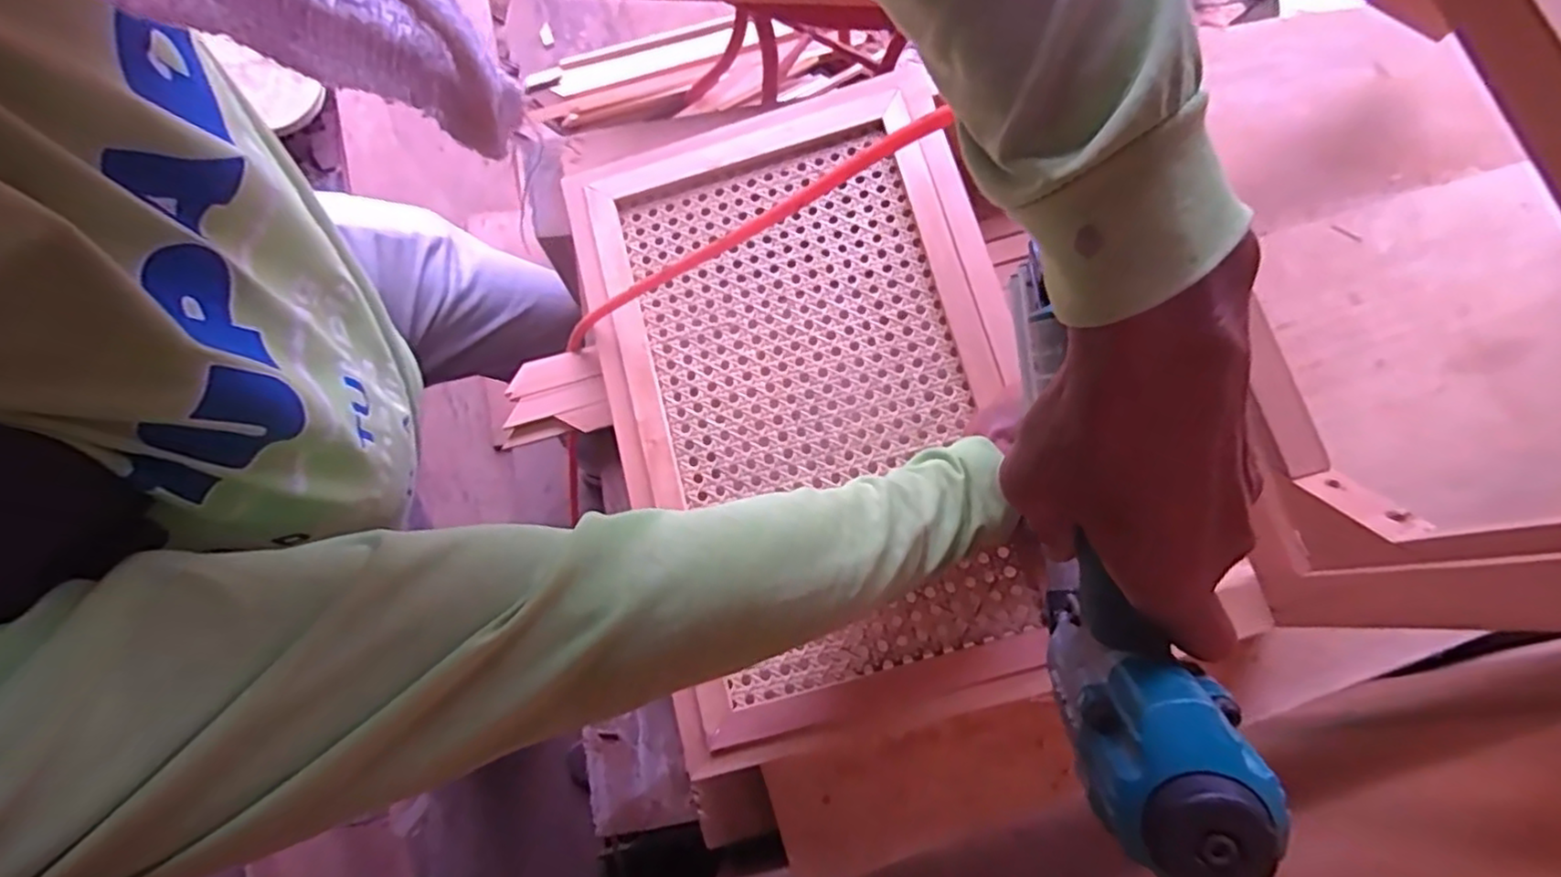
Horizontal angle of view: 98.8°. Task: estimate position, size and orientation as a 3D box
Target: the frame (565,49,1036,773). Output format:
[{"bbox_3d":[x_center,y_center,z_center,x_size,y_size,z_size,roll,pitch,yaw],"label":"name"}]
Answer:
[{"bbox_3d":[0.009,-0.034,0.498,0.307,0.018,0.486,-11,77,4],"label":"frame"}]

